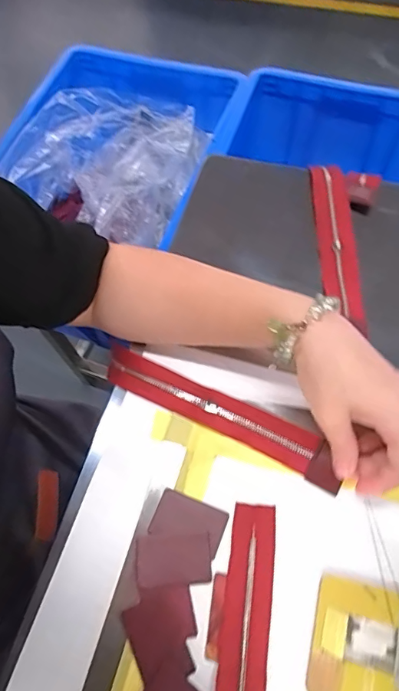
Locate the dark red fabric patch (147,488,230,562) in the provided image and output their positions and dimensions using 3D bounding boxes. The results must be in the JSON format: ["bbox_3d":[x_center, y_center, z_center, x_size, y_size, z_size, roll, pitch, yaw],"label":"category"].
[{"bbox_3d":[-0.008,0.130,0.342,0.052,0.004,0.034,19,67,12],"label":"dark red fabric patch"}]

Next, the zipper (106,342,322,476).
[{"bbox_3d":[0.003,0.049,0.378,0.183,0.009,0.031,24,80,16],"label":"zipper"}]

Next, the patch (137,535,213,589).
[{"bbox_3d":[-0.018,0.152,0.332,0.052,0.004,0.032,-5,64,2],"label":"patch"}]

